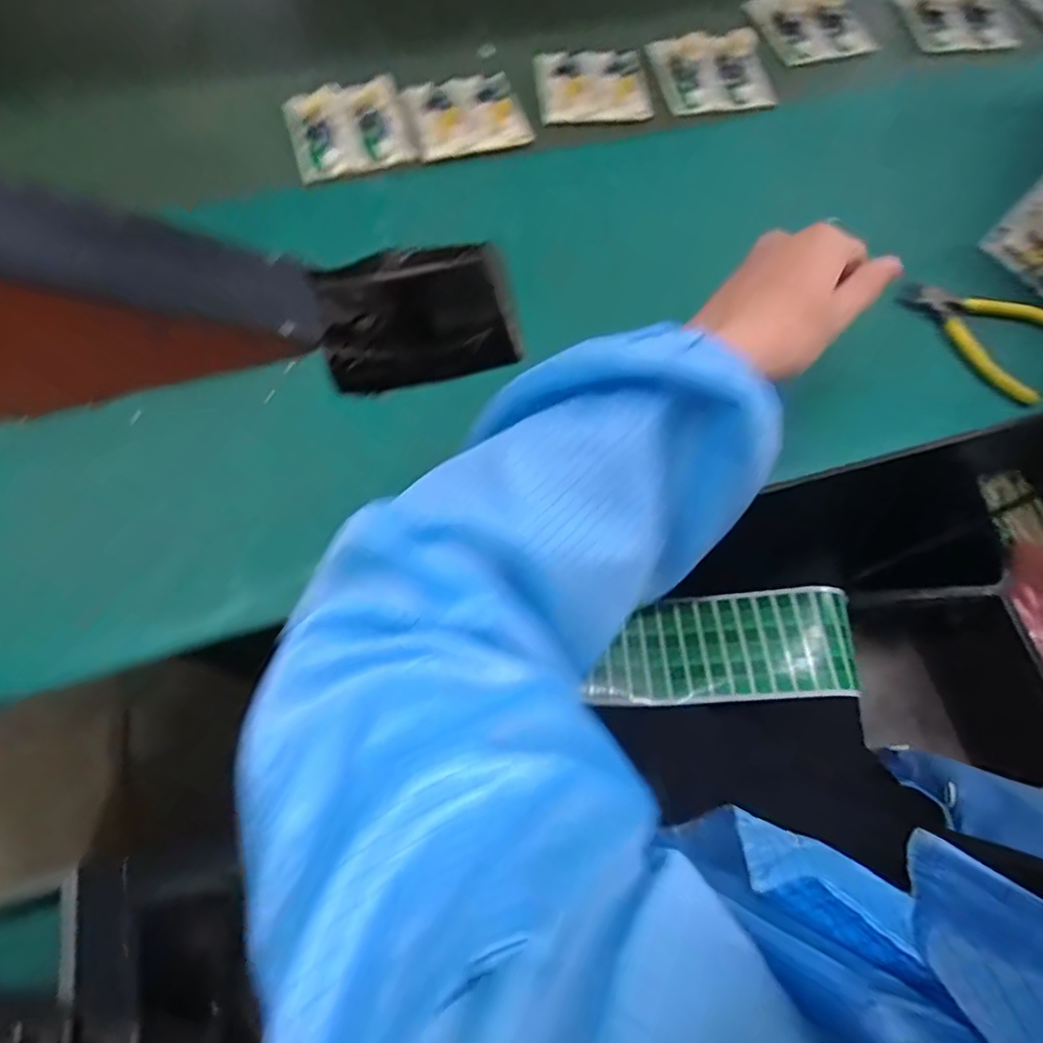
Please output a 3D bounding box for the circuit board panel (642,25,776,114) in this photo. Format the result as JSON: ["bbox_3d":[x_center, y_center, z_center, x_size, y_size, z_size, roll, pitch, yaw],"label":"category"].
[{"bbox_3d":[0.178,-0.424,0.554,0.105,0.026,0.083,-12,67,-6],"label":"circuit board panel"}]

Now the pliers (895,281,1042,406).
[{"bbox_3d":[0.347,-0.150,0.446,0.120,0.012,0.094,34,70,14],"label":"pliers"}]

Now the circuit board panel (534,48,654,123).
[{"bbox_3d":[0.066,-0.405,0.542,0.100,0.018,0.092,-2,66,-1],"label":"circuit board panel"}]

